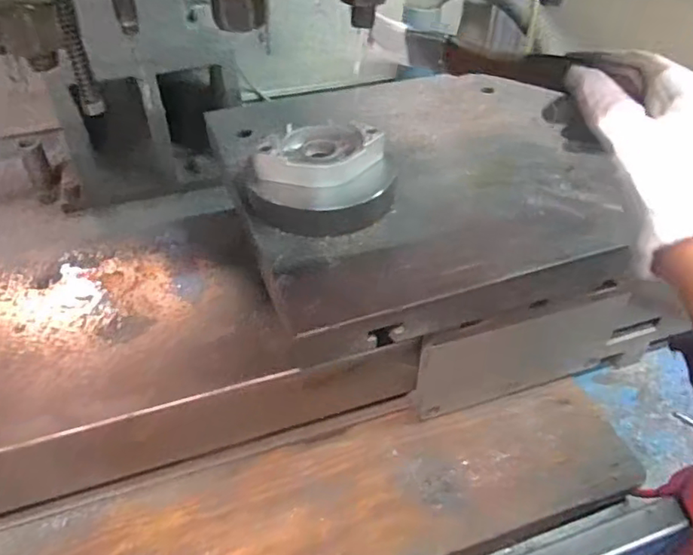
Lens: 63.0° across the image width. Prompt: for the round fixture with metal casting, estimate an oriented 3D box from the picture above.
[{"bbox_3d":[-0.016,-0.080,0.442,0.098,0.048,0.113,23,47,22],"label":"round fixture with metal casting"}]

